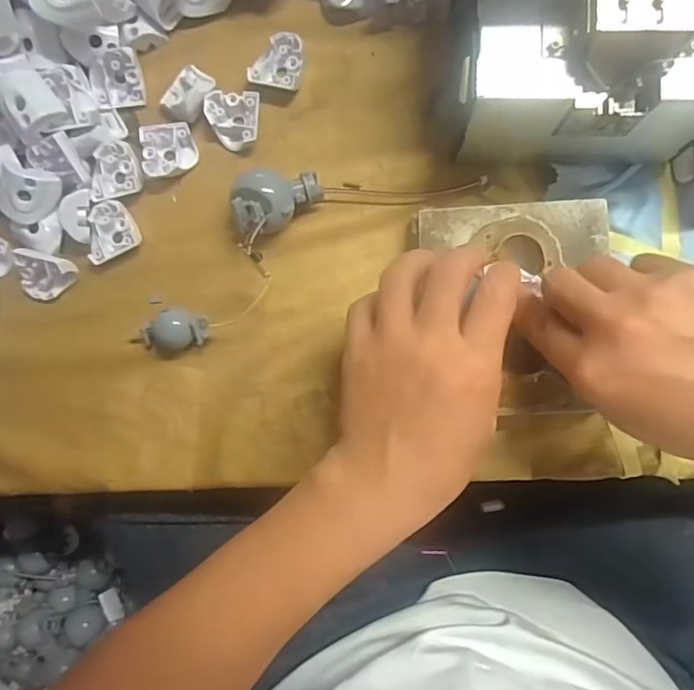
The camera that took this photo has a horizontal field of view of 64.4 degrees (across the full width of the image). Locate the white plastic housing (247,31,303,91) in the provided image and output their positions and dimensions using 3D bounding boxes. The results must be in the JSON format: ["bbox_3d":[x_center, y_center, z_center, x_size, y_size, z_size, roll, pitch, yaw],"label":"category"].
[{"bbox_3d":[-0.043,-0.173,0.336,0.030,0.009,0.031,10,87,4],"label":"white plastic housing"}]

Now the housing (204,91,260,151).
[{"bbox_3d":[-0.069,-0.137,0.335,0.031,0.013,0.032,-4,86,3],"label":"housing"}]

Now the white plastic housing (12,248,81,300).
[{"bbox_3d":[-0.180,-0.041,0.326,0.031,0.025,0.027,7,87,4],"label":"white plastic housing"}]

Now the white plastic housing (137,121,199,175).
[{"bbox_3d":[-0.108,-0.118,0.335,0.030,0.012,0.033,-9,85,3],"label":"white plastic housing"}]

